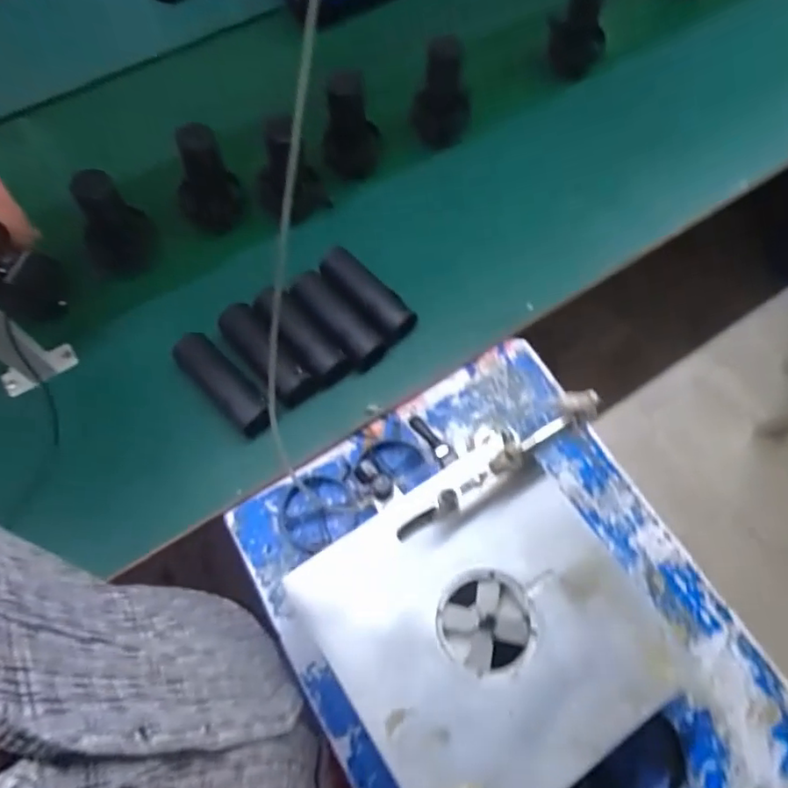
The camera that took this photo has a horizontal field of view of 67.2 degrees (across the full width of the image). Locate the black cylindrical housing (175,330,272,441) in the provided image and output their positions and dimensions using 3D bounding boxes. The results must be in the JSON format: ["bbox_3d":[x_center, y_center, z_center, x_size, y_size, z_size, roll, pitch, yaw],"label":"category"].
[{"bbox_3d":[-0.231,-0.013,0.804,0.053,0.044,0.167,-42,73,-16],"label":"black cylindrical housing"}]

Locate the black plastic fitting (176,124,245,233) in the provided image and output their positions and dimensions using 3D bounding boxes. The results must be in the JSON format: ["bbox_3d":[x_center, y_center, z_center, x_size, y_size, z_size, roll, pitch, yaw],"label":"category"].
[{"bbox_3d":[-0.282,-0.320,0.887,0.095,0.149,0.073,-24,69,-10],"label":"black plastic fitting"}]

